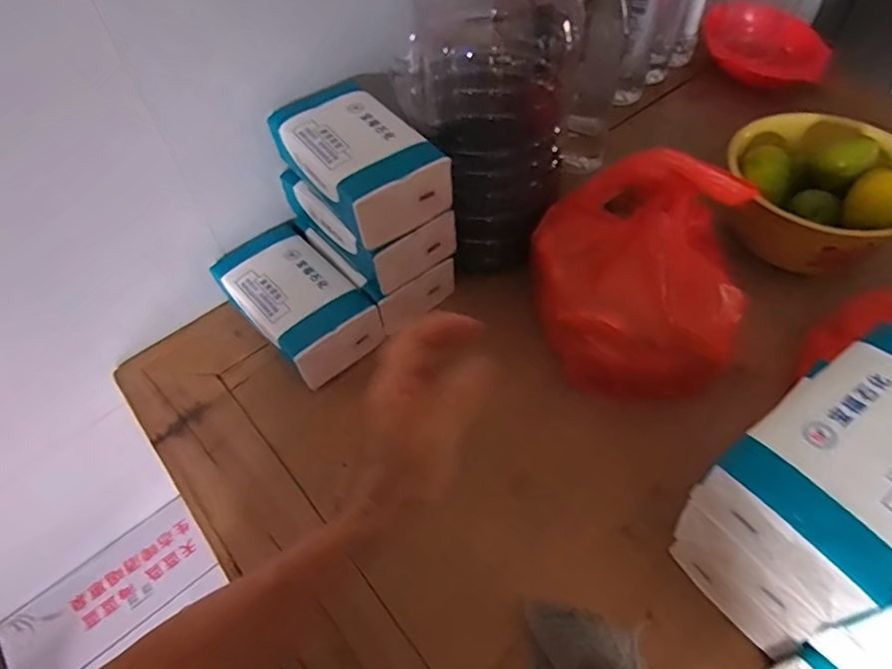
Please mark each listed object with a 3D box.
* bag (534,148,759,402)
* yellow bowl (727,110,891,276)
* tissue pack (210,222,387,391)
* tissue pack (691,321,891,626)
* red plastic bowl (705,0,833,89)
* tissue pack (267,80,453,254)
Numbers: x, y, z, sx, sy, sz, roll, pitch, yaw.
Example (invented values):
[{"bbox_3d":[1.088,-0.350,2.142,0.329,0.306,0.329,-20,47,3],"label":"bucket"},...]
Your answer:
[{"bbox_3d":[0.168,-0.044,0.506,0.178,0.138,0.171,4,52,6],"label":"bag"},{"bbox_3d":[0.379,-0.141,0.588,0.184,0.096,0.163,34,60,26],"label":"yellow bowl"},{"bbox_3d":[-0.147,-0.029,0.564,0.099,0.069,0.165,-35,58,-23],"label":"tissue pack"},{"bbox_3d":[0.229,0.068,0.317,0.159,0.054,0.089,-32,58,-18],"label":"tissue pack"},{"bbox_3d":[0.447,-0.408,0.817,0.154,0.057,0.154,-2,54,3],"label":"red plastic bowl"},{"bbox_3d":[-0.079,-0.155,0.506,0.093,0.059,0.160,-32,58,-18],"label":"tissue pack"}]

